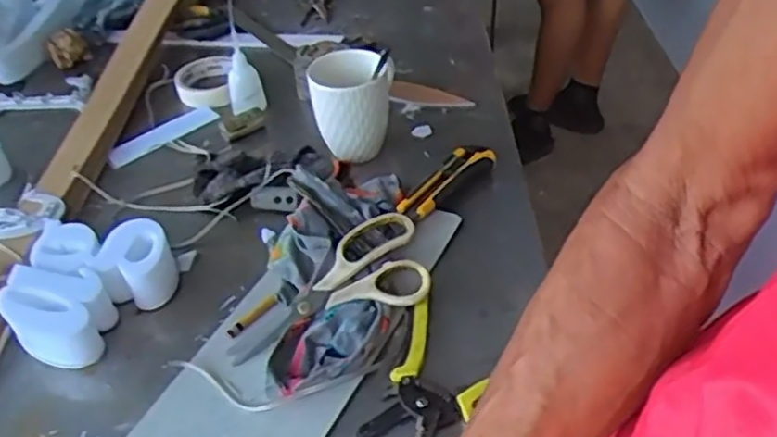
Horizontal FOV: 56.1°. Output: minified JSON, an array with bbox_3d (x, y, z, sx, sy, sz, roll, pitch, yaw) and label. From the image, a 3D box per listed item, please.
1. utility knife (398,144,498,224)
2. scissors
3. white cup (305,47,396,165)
[{"bbox_3d":[0.058,-0.034,0.746,0.039,0.029,0.138,29,51,32],"label":"utility knife"},{"bbox_3d":[-0.049,0.066,0.620,0.188,0.030,0.082,-31,46,-11],"label":"scissors"},{"bbox_3d":[-0.039,-0.123,0.794,0.081,0.108,0.101,2,41,7],"label":"white cup"}]

